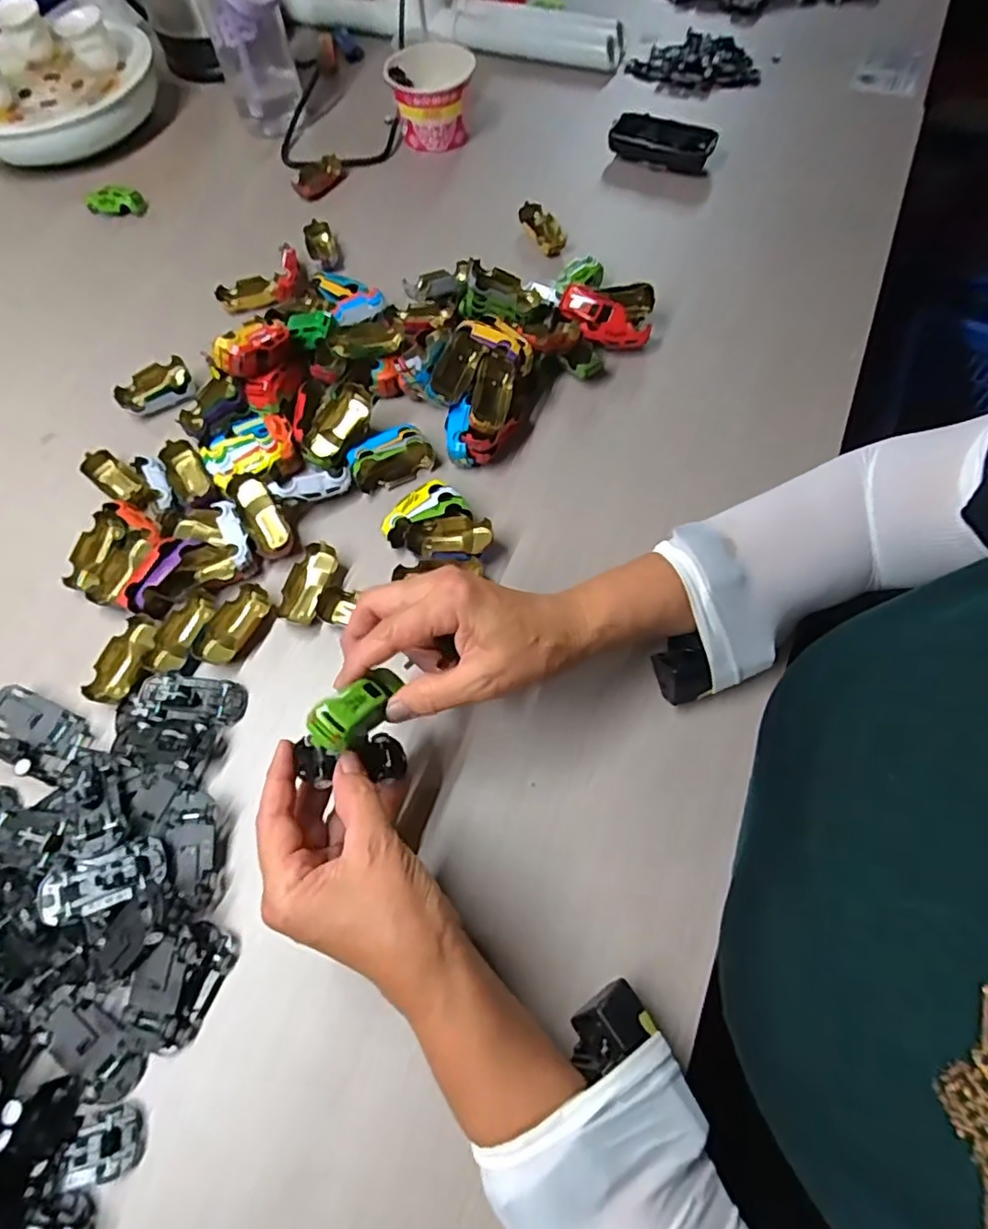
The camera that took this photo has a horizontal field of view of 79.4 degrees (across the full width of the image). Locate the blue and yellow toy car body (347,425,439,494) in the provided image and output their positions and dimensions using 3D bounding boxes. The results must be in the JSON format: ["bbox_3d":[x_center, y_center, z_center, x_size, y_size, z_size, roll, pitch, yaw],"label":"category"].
[{"bbox_3d":[-0.082,-0.125,0.480,0.067,0.027,0.033,-25,66,-8],"label":"blue and yellow toy car body"}]

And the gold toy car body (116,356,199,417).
[{"bbox_3d":[-0.300,-0.201,0.529,0.064,0.023,0.035,-28,67,-9],"label":"gold toy car body"}]

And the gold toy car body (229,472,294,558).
[{"bbox_3d":[-0.178,-0.073,0.457,0.028,0.018,0.067,-29,85,-10],"label":"gold toy car body"}]

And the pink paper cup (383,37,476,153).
[{"bbox_3d":[-0.069,-0.573,0.656,0.092,0.071,0.080,-5,65,1],"label":"pink paper cup"}]

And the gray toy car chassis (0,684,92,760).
[{"bbox_3d":[-0.310,0.073,0.405,0.069,0.008,0.029,27,69,0],"label":"gray toy car chassis"}]

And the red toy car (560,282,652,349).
[{"bbox_3d":[0.096,-0.257,0.521,0.081,0.026,0.037,29,69,-6],"label":"red toy car"}]

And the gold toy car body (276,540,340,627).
[{"bbox_3d":[-0.138,-0.023,0.442,0.031,0.017,0.063,9,66,7],"label":"gold toy car body"}]

